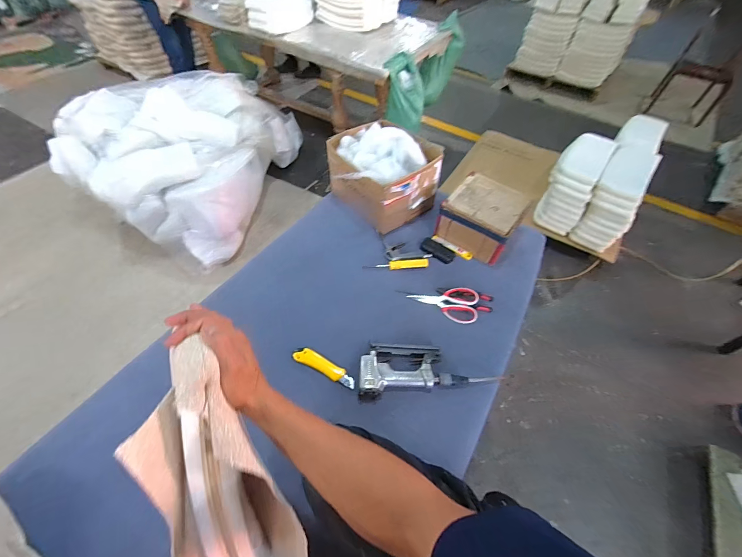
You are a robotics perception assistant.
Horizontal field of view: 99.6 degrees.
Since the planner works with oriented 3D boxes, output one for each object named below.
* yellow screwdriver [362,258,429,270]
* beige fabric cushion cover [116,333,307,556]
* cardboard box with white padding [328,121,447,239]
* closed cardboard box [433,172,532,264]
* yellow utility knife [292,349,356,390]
[{"bbox_3d":[0.075,-0.044,0.934,0.192,0.033,0.028,0,53,-2],"label":"yellow screwdriver"},{"bbox_3d":[-0.158,0.272,0.372,0.113,0.400,0.091,-12,18,-11],"label":"beige fabric cushion cover"},{"bbox_3d":[0.026,-0.347,1.038,0.298,0.202,0.308,-33,61,-24],"label":"cardboard box with white padding"},{"bbox_3d":[0.346,-0.191,0.979,0.209,0.122,0.211,31,58,20],"label":"closed cardboard box"},{"bbox_3d":[-0.110,0.210,0.749,0.164,0.018,0.036,22,55,14],"label":"yellow utility knife"}]

